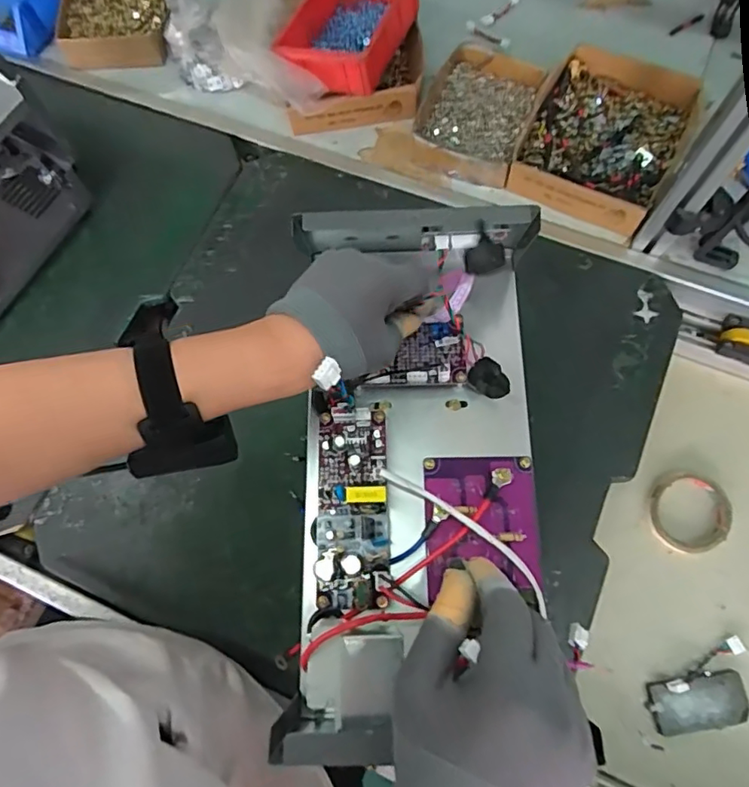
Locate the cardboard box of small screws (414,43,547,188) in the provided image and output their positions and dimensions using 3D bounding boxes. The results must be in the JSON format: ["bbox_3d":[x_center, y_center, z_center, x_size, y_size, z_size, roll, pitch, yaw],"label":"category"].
[{"bbox_3d":[0.139,-0.380,0.756,0.140,0.044,0.200,20,73,8],"label":"cardboard box of small screws"}]

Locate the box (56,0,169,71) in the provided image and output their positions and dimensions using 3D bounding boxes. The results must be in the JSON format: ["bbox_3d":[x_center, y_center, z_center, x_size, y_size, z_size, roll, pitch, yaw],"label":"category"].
[{"bbox_3d":[-0.388,-0.594,0.838,0.164,0.046,0.213,-4,72,1],"label":"box"}]

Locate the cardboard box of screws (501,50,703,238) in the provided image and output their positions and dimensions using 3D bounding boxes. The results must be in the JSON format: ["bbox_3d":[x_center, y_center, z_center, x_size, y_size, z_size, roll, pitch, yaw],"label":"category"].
[{"bbox_3d":[0.298,-0.338,0.732,0.183,0.052,0.250,26,74,10],"label":"cardboard box of screws"}]

